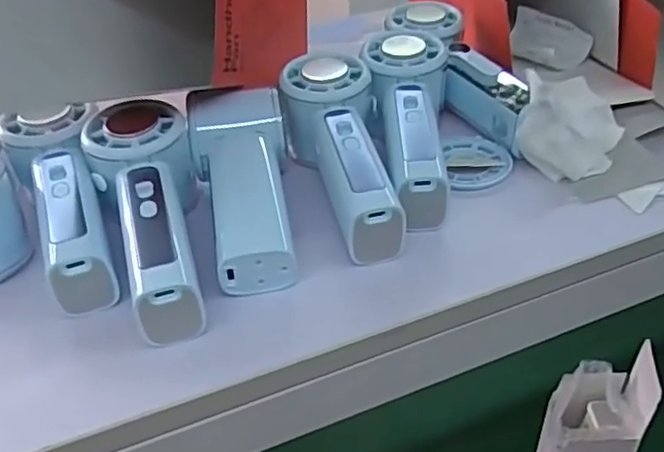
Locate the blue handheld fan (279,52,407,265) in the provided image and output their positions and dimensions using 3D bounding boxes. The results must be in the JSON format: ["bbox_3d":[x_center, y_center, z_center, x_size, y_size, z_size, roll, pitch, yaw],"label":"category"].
[{"bbox_3d":[0.003,-0.047,0.382,0.055,0.055,0.148,-7,37,-3],"label":"blue handheld fan"}]

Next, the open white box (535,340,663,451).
[{"bbox_3d":[0.252,0.218,0.637,0.077,0.230,0.090,3,37,10],"label":"open white box"}]

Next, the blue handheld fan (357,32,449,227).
[{"bbox_3d":[0.050,-0.065,0.405,0.054,0.044,0.166,-3,52,3],"label":"blue handheld fan"}]

